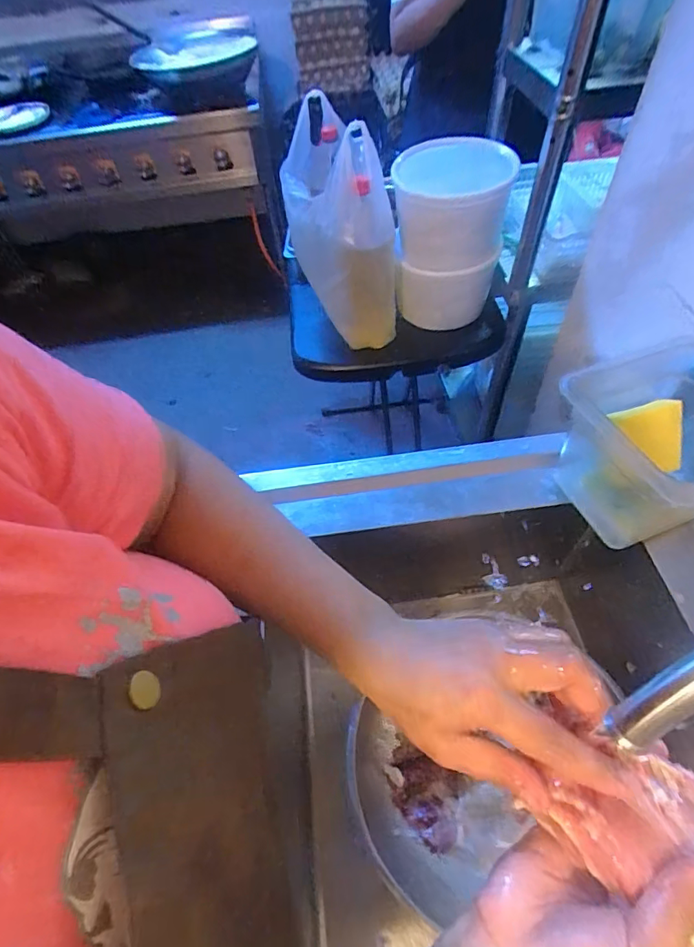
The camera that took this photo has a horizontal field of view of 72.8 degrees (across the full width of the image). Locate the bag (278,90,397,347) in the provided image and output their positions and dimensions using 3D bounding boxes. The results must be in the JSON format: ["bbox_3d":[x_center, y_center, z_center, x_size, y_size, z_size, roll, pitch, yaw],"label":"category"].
[{"bbox_3d":[-0.022,-0.463,0.884,0.150,0.356,0.284,-24,56,-12],"label":"bag"}]

